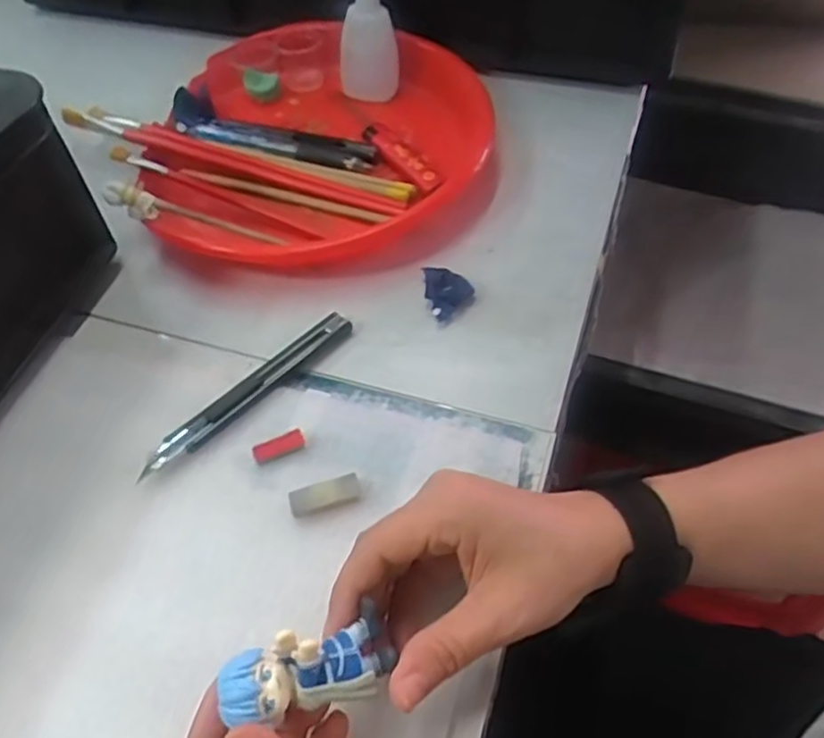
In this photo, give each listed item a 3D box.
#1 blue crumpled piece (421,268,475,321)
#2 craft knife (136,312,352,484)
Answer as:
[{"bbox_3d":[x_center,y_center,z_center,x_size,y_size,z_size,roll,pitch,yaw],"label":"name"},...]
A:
[{"bbox_3d":[0.018,-0.049,0.433,0.028,0.012,0.033,-33,59,-20],"label":"blue crumpled piece"},{"bbox_3d":[-0.088,0.012,0.393,0.018,0.007,0.138,37,63,25],"label":"craft knife"}]

